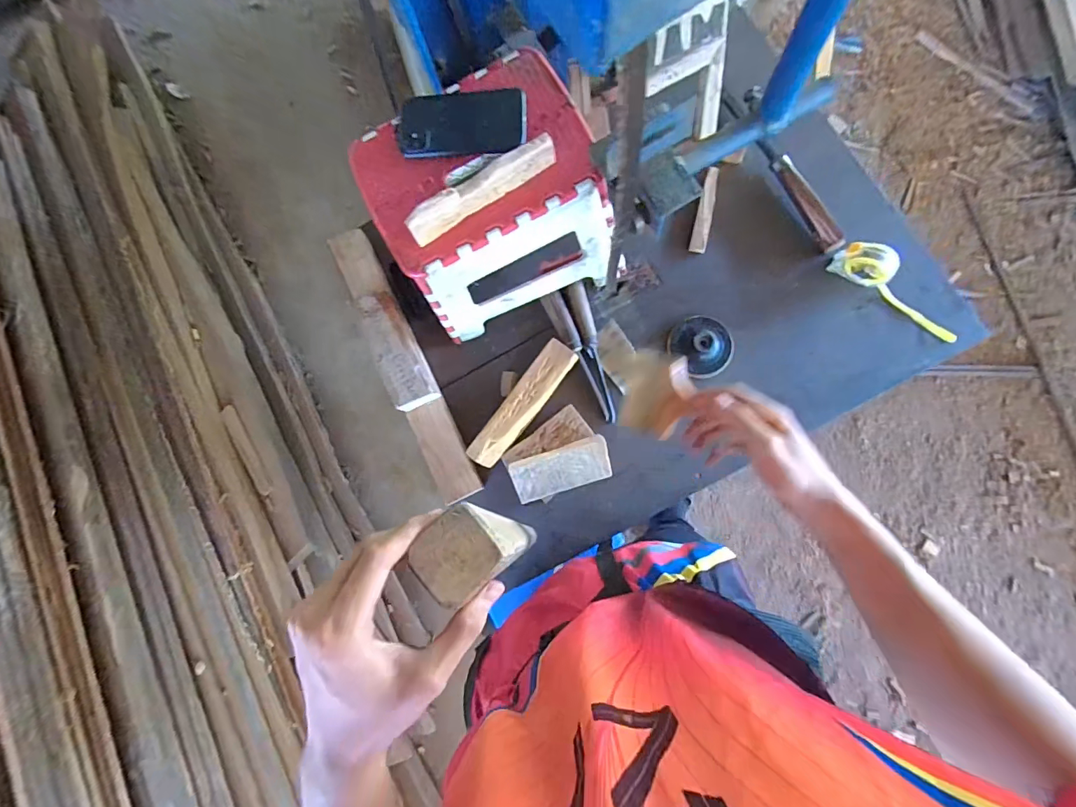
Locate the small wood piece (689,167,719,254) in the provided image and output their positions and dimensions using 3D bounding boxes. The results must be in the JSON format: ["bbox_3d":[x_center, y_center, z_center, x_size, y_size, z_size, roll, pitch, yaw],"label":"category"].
[{"bbox_3d":[0.260,-0.300,0.702,0.025,0.016,0.134,14,84,9],"label":"small wood piece"}]

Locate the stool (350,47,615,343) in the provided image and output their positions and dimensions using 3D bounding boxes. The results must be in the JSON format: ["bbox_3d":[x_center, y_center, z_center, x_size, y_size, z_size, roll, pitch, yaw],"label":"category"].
[{"bbox_3d":[-0.066,-0.265,0.624,0.269,0.182,0.231,-21,80,4],"label":"stool"}]

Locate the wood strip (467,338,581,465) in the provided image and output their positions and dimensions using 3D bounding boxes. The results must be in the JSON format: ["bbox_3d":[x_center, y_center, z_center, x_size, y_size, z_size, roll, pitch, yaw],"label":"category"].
[{"bbox_3d":[-0.023,0.002,0.665,0.048,0.039,0.209,37,88,11],"label":"wood strip"}]

